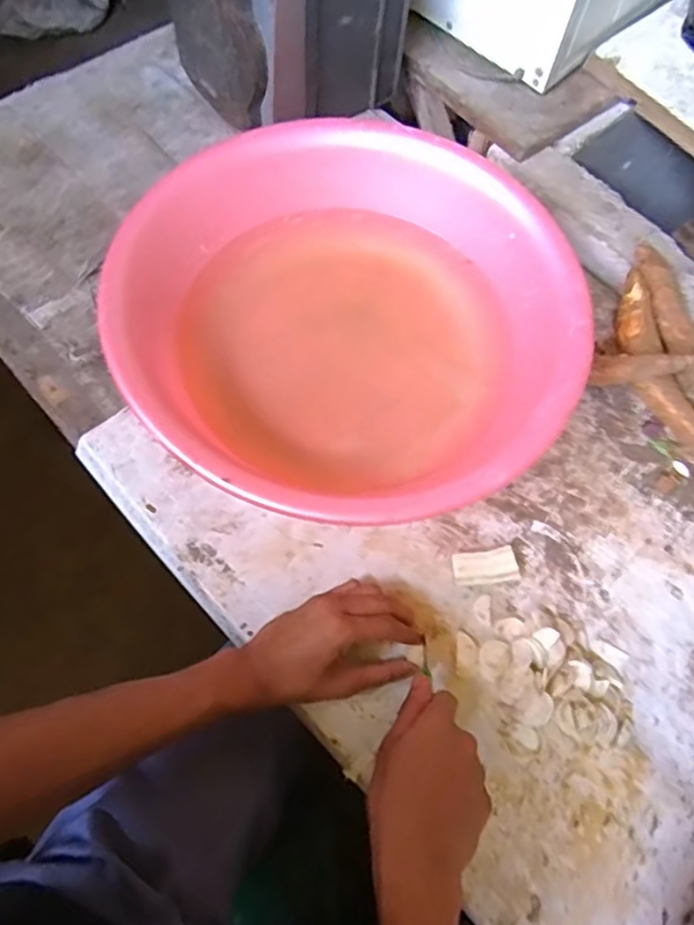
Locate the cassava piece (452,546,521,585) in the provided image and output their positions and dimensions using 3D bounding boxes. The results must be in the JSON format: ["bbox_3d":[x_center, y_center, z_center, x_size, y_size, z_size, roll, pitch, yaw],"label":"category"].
[{"bbox_3d":[0.123,0.096,0.563,0.059,0.018,0.029,-10,67,-6],"label":"cassava piece"}]

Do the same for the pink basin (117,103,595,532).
[{"bbox_3d":[-0.001,-0.130,0.600,0.391,0.119,0.410,1,66,-2],"label":"pink basin"}]

